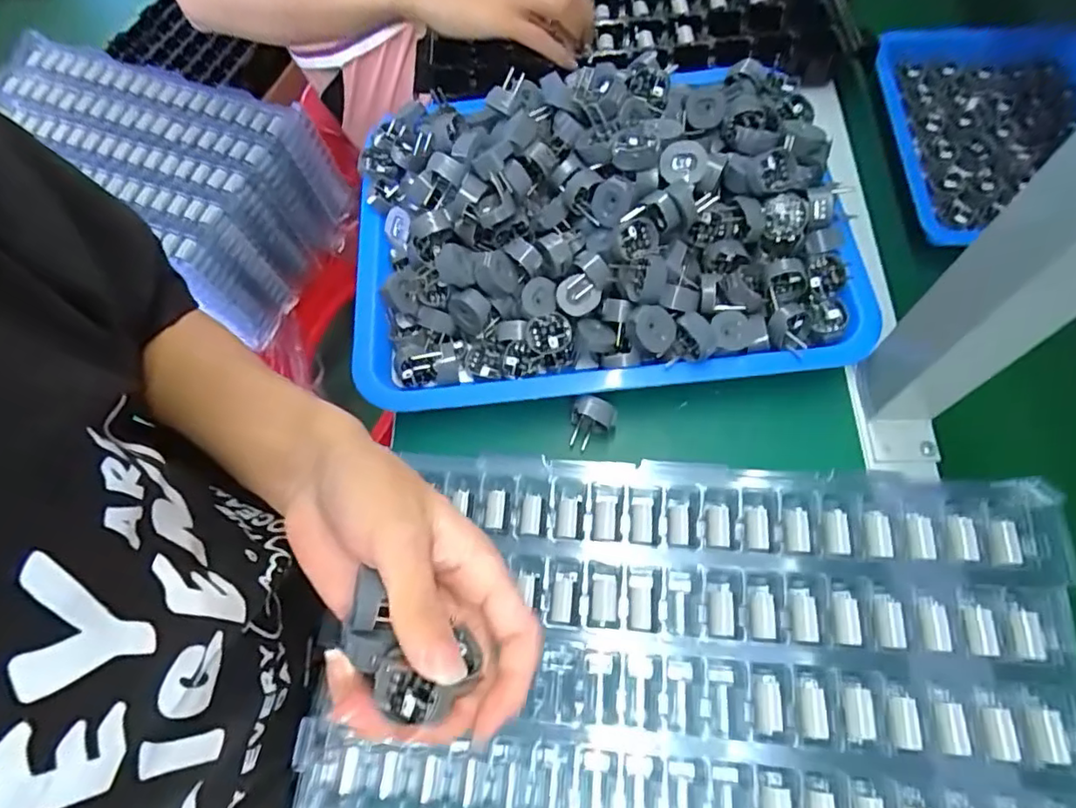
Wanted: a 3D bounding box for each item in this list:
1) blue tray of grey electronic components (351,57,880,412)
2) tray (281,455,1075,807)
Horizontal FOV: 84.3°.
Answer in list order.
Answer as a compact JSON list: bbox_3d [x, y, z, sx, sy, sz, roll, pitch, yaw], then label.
[{"bbox_3d":[0.034,-0.128,0.399,0.327,0.076,0.246,-4,65,2],"label":"blue tray of grey electronic components"},{"bbox_3d":[0.073,0.142,0.284,0.358,0.036,0.226,3,66,5],"label":"tray"}]

